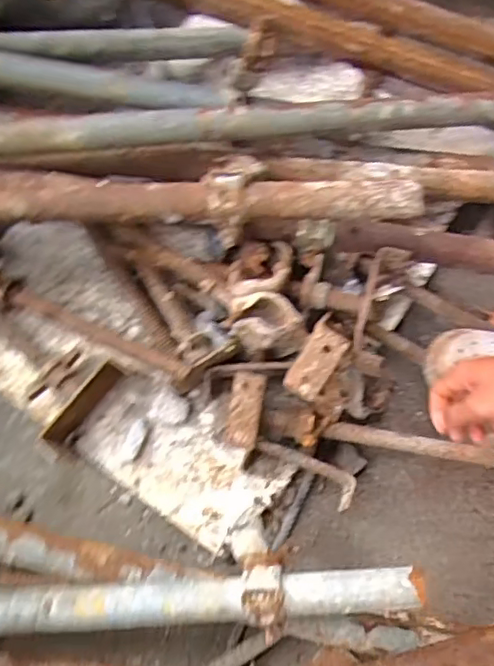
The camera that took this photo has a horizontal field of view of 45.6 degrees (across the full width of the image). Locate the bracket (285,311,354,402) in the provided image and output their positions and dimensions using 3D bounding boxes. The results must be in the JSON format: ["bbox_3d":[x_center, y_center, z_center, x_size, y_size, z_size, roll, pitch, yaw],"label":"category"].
[{"bbox_3d":[0.089,0.036,0.752,0.043,0.033,0.091,30,108,3],"label":"bracket"}]

